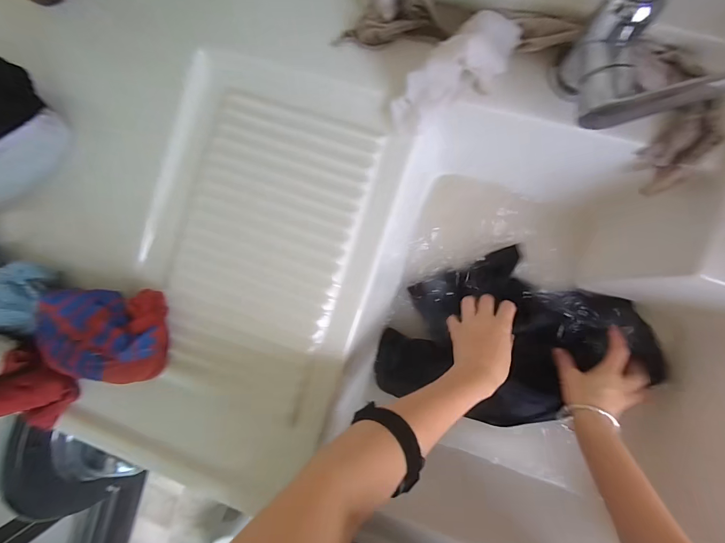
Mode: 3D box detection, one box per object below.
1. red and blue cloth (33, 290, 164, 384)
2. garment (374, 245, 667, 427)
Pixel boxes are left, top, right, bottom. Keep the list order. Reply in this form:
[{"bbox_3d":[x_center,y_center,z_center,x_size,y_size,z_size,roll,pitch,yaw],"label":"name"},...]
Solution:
[{"bbox_3d":[-0.277,0.068,0.391,0.146,0.063,0.096,-2,91,10],"label":"red and blue cloth"},{"bbox_3d":[0.204,0.096,0.499,0.330,0.057,0.223,17,94,9],"label":"garment"}]

